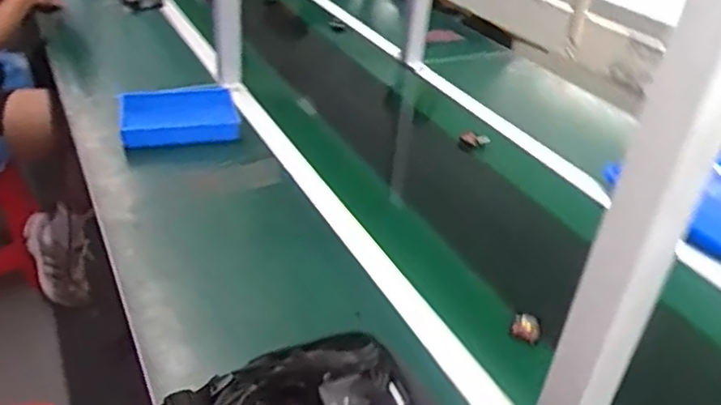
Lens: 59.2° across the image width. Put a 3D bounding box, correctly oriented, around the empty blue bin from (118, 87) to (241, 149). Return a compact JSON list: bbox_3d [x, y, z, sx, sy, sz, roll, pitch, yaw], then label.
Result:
[{"bbox_3d":[-0.323,-0.155,1.133,0.205,0.038,0.156,-5,36,-17],"label":"empty blue bin"}]

